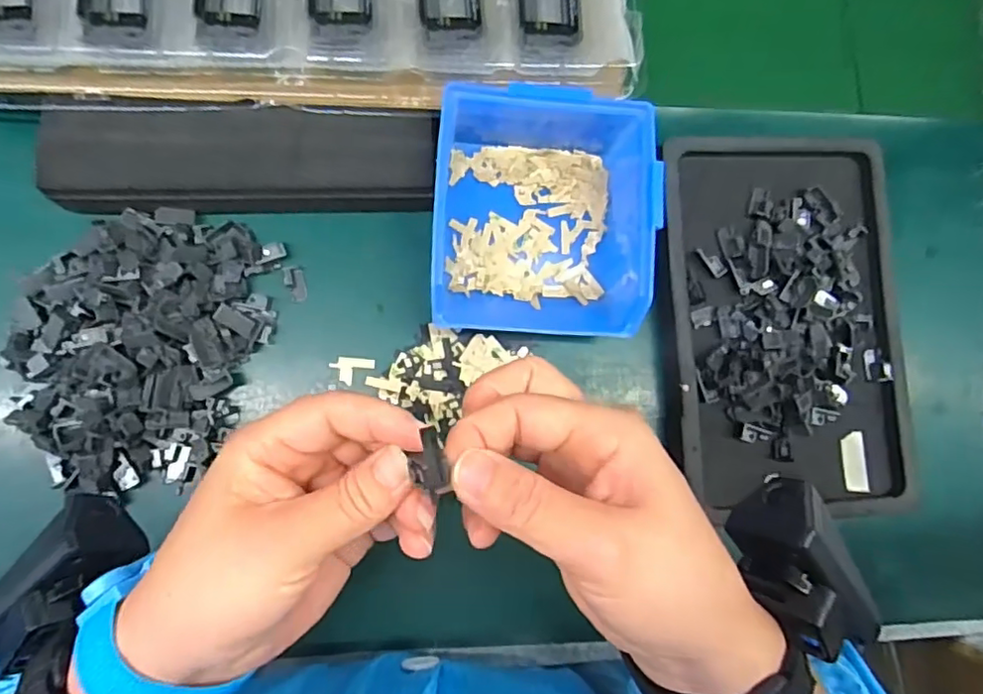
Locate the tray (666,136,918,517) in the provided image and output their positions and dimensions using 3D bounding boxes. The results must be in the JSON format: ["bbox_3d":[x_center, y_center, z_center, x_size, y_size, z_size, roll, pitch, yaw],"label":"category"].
[{"bbox_3d":[0.190,-0.017,0.386,0.151,0.020,0.236,-1,83,-7],"label":"tray"}]

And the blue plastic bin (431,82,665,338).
[{"bbox_3d":[0.029,-0.080,0.363,0.126,0.065,0.141,3,83,-6],"label":"blue plastic bin"}]

